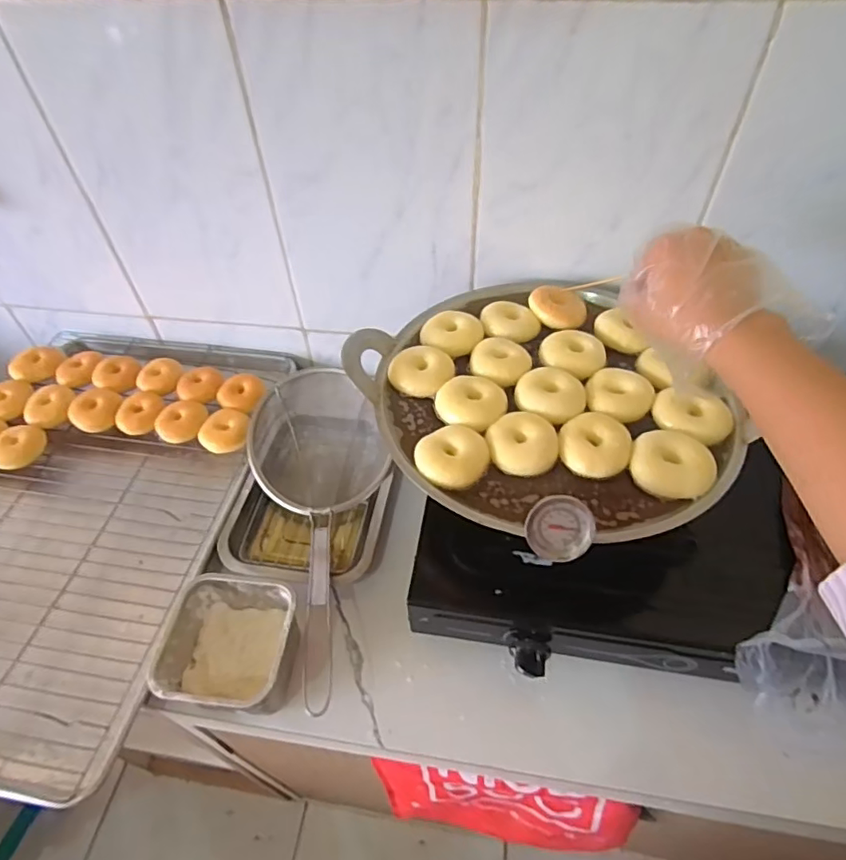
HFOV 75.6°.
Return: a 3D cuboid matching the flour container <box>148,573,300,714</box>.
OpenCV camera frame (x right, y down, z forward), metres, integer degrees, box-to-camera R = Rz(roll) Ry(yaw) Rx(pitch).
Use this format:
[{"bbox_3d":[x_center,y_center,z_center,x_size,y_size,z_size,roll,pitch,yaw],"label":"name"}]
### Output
[{"bbox_3d":[-0.188,0.224,0.553,0.119,0.085,0.121,7,50,8],"label":"flour container"}]

